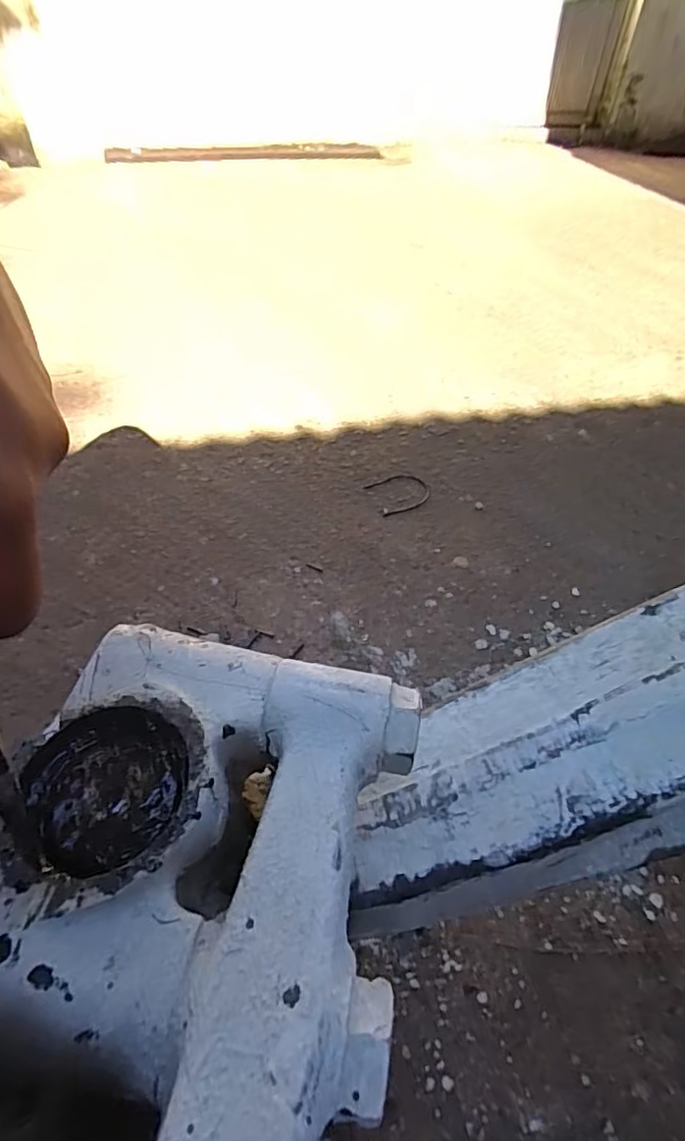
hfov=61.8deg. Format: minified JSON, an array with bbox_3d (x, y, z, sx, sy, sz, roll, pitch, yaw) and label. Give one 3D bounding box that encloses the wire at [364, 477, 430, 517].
[{"bbox_3d":[0.087,-0.114,0.851,0.092,0.006,0.074,-18,50,-18],"label":"wire"}]

